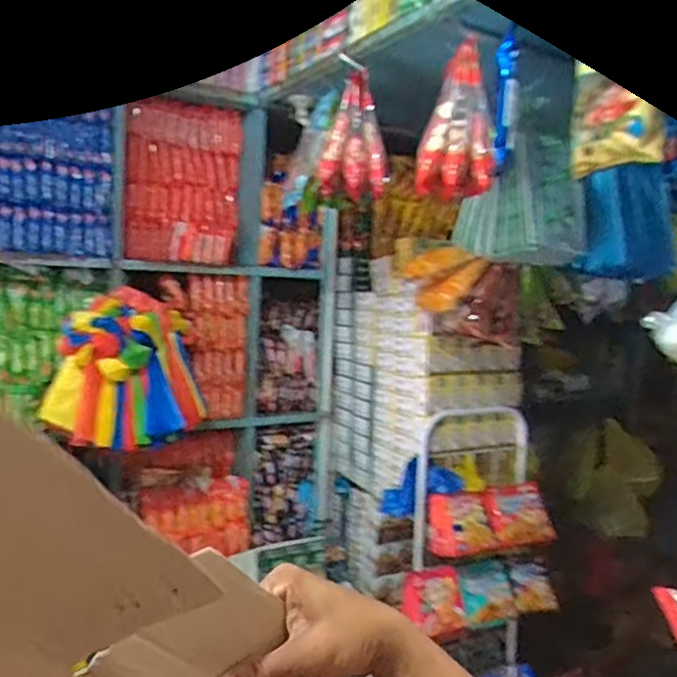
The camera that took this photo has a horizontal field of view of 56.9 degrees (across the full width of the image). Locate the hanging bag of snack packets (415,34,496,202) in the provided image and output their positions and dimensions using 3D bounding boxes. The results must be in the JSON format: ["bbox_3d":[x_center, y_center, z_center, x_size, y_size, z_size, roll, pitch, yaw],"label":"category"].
[{"bbox_3d":[0.168,-0.307,0.895,0.108,0.188,0.078,8,7,42],"label":"hanging bag of snack packets"}]

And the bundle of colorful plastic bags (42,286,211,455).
[{"bbox_3d":[-0.458,0.063,1.364,0.306,0.304,0.195,2,5,-11],"label":"bundle of colorful plastic bags"}]

